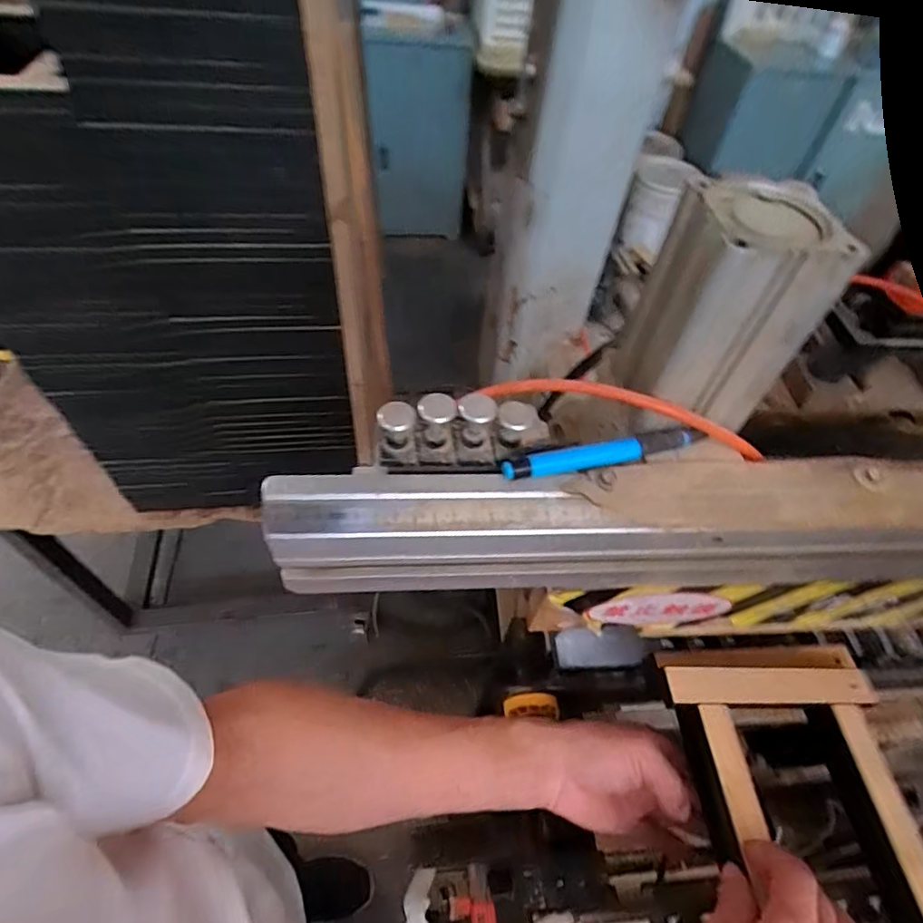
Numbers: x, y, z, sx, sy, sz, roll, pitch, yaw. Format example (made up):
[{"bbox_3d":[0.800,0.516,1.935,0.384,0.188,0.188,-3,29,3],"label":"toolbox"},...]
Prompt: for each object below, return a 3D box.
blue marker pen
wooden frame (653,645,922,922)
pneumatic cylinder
[{"bbox_3d":[0.082,-0.005,0.302,0.121,0.011,0.012,-11,55,-13],"label":"blue marker pen"},{"bbox_3d":[0.254,0.265,0.381,0.183,0.043,0.249,-1,53,-5],"label":"wooden frame"},{"bbox_3d":[0.131,-0.075,0.288,0.073,0.119,0.076,-11,54,-12],"label":"pneumatic cylinder"}]

